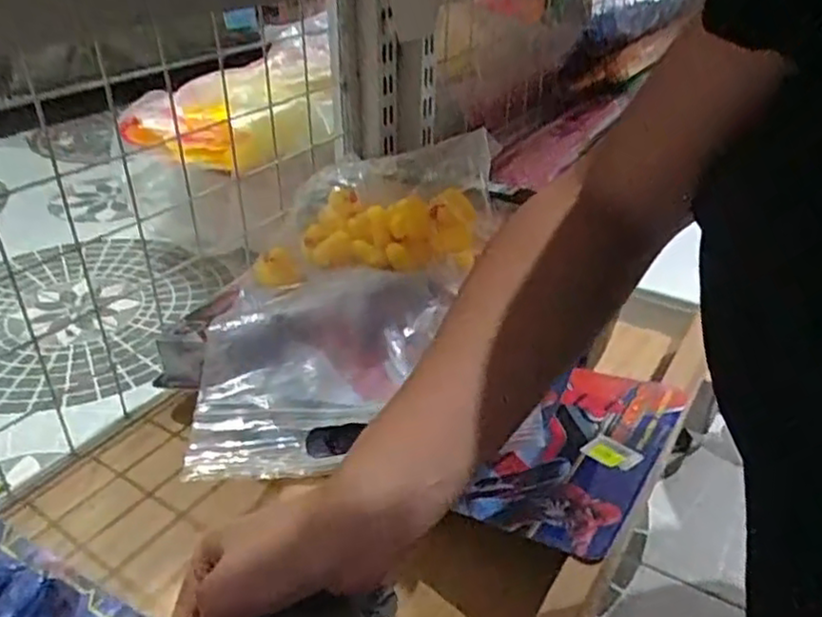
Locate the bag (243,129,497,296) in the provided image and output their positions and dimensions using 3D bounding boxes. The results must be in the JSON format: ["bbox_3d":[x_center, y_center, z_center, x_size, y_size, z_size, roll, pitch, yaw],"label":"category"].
[{"bbox_3d":[-0.023,-0.064,0.533,0.193,0.091,0.100,-6,33,-10],"label":"bag"}]

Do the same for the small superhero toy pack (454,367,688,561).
[{"bbox_3d":[0.112,0.089,0.454,0.086,0.018,0.169,21,37,29],"label":"small superhero toy pack"}]

